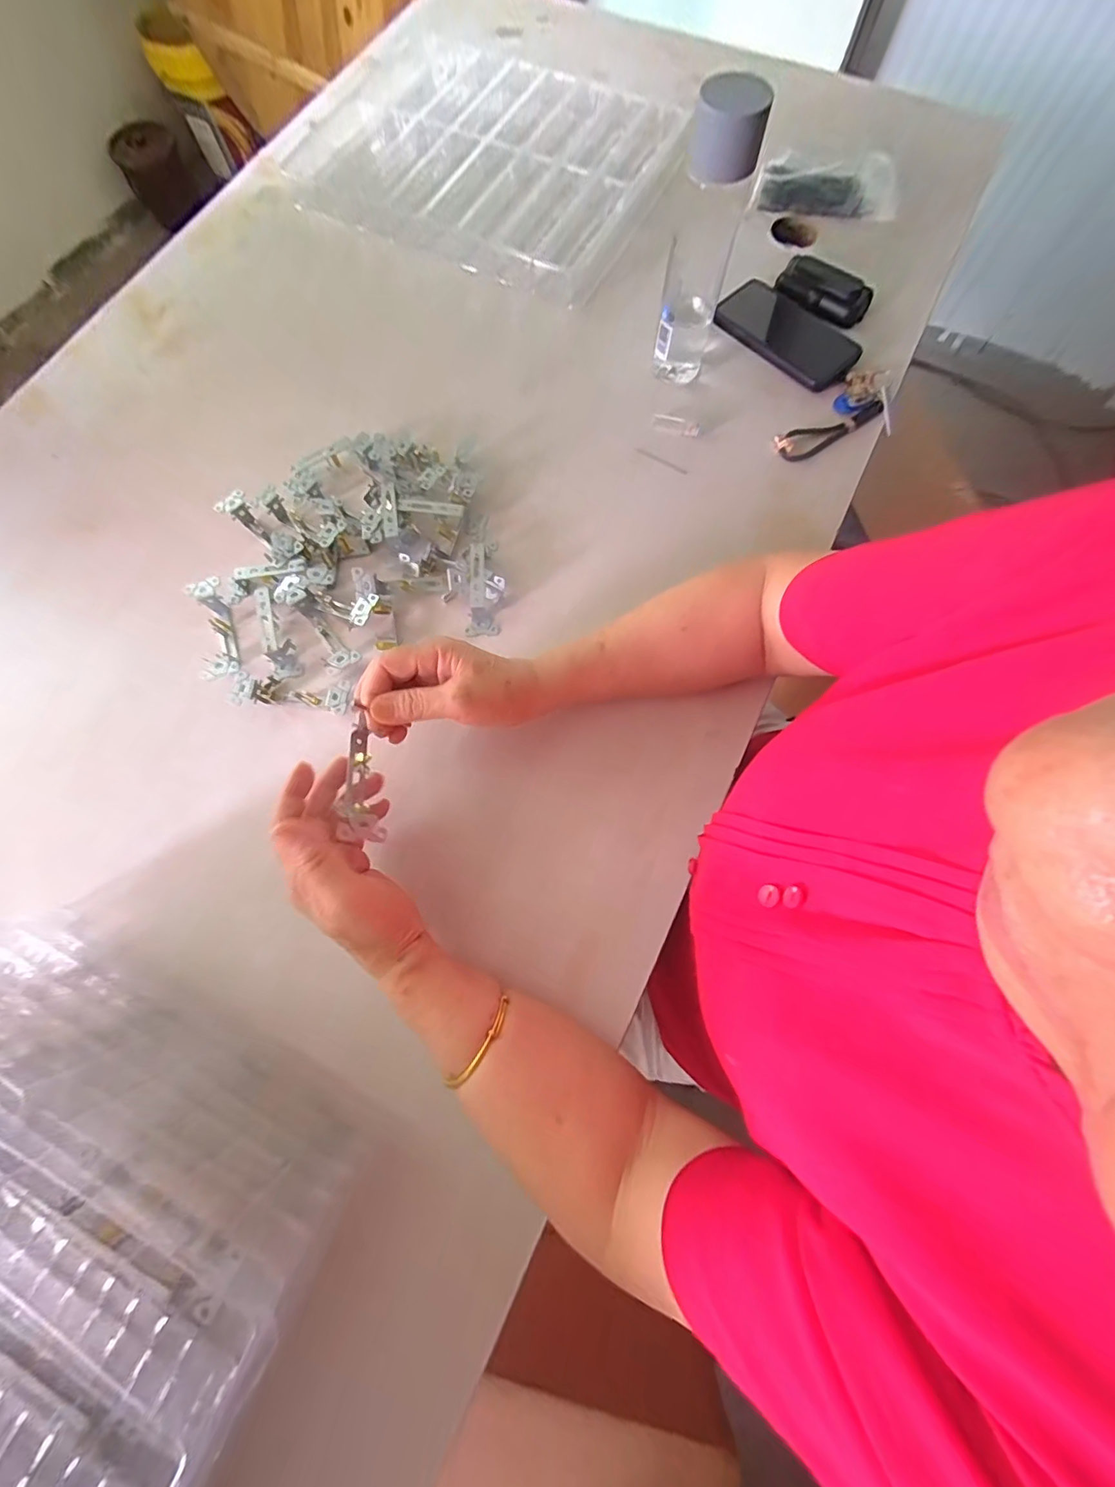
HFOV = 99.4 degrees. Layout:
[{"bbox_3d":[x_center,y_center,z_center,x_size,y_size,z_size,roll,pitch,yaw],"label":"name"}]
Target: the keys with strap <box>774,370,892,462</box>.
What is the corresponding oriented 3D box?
[{"bbox_3d":[0.303,-0.350,0.506,0.139,0.019,0.071,-33,77,-8],"label":"keys with strap"}]

